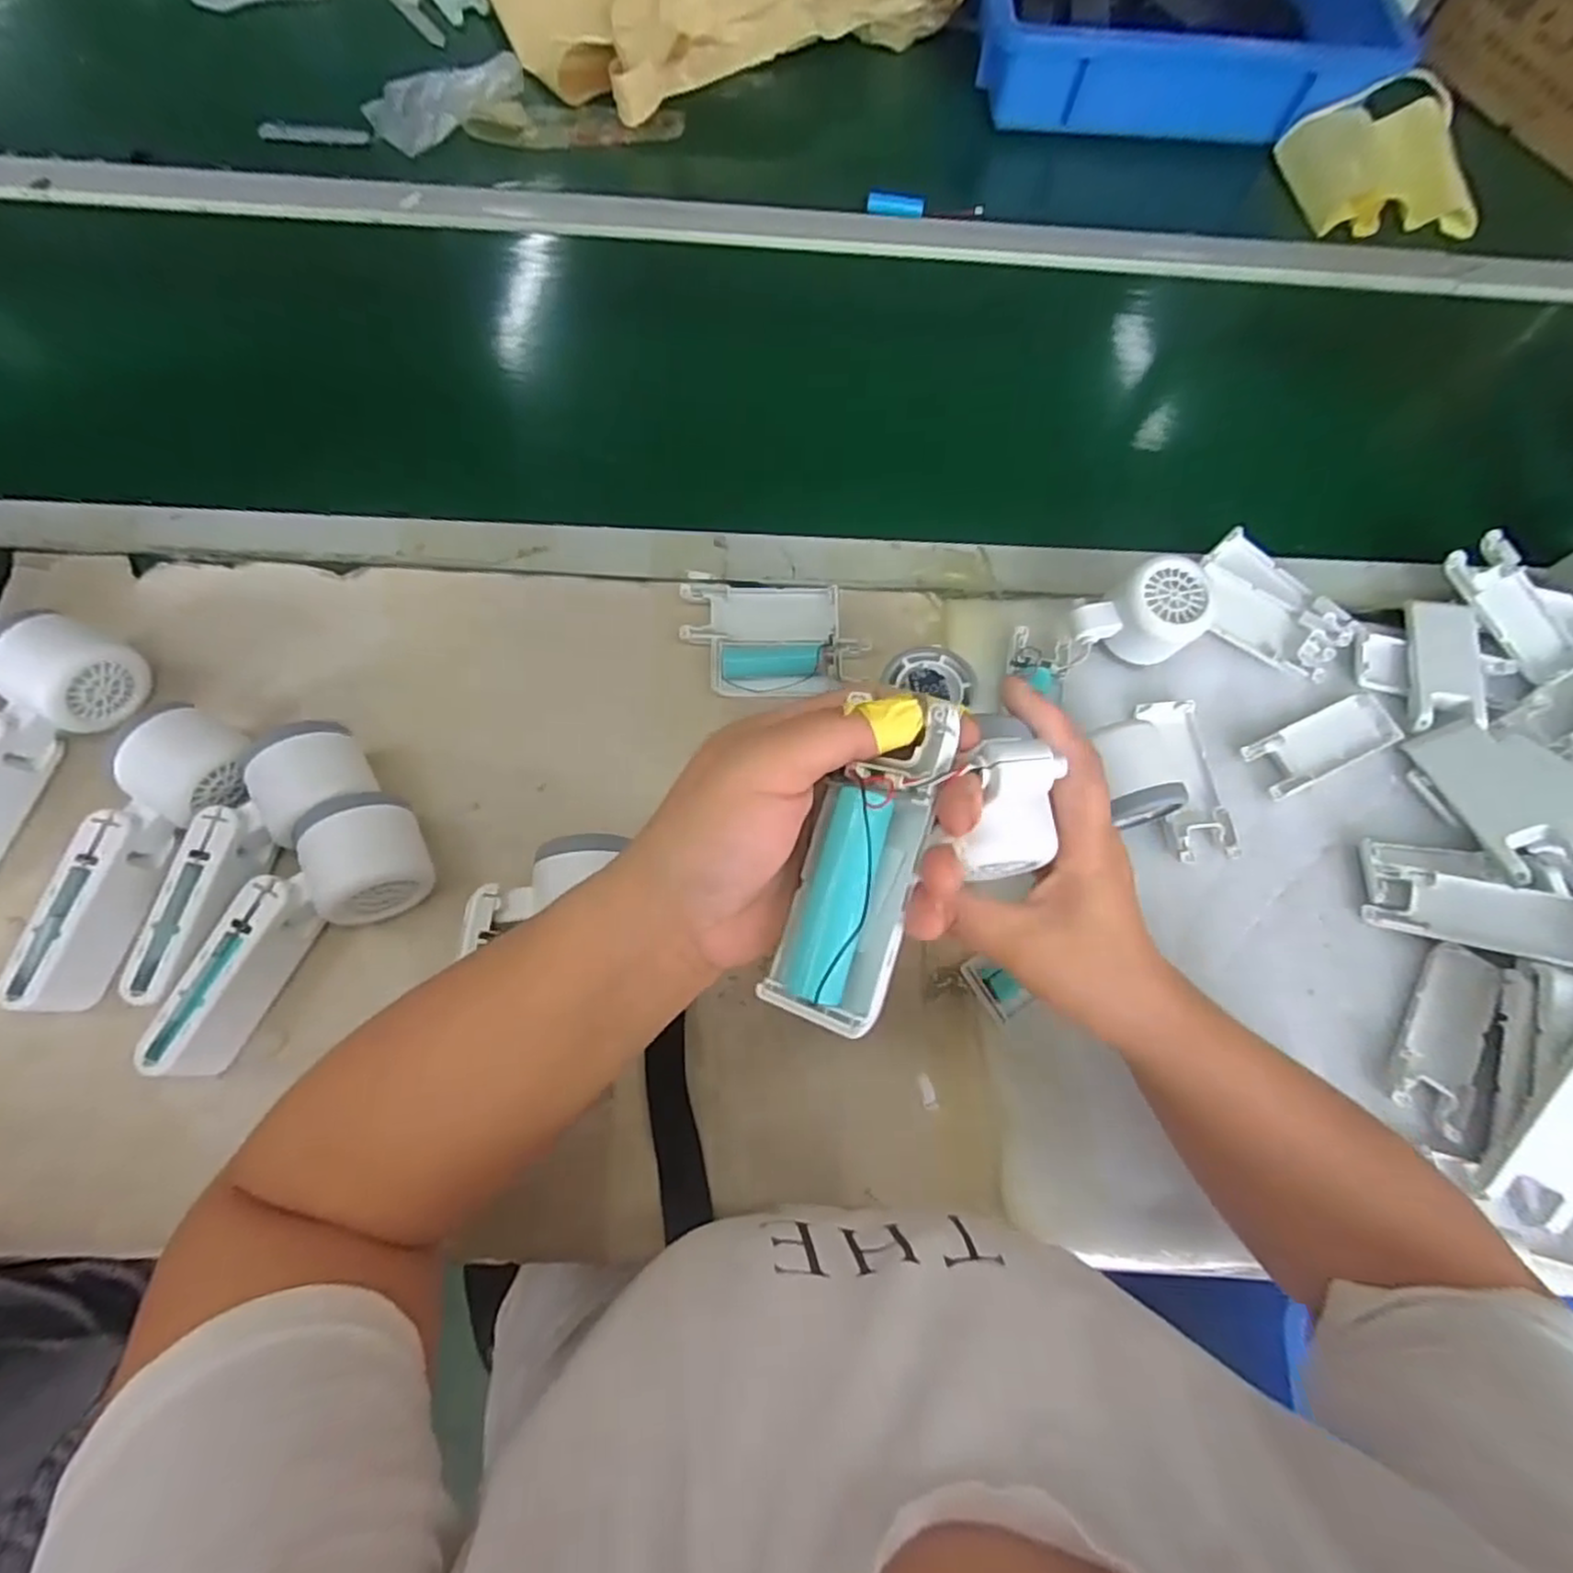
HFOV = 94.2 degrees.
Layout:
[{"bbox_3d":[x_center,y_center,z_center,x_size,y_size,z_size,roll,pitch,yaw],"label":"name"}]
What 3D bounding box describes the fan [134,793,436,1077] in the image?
[{"bbox_3d":[-0.263,0.078,0.394,0.067,0.051,0.162,37,75,9],"label":"fan"}]

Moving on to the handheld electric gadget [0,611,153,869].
[{"bbox_3d":[-0.444,-0.018,0.417,0.045,0.050,0.165,24,73,5],"label":"handheld electric gadget"}]

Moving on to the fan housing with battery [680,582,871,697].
[{"bbox_3d":[-0.009,-0.097,0.481,0.117,0.018,0.083,2,73,-2],"label":"fan housing with battery"}]

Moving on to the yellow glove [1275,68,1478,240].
[{"bbox_3d":[0.551,-0.566,0.677,0.149,0.064,0.129,-9,73,-5],"label":"yellow glove"}]

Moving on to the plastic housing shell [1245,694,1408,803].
[{"bbox_3d":[0.348,-0.028,0.472,0.108,0.006,0.039,-23,75,-9],"label":"plastic housing shell"}]

